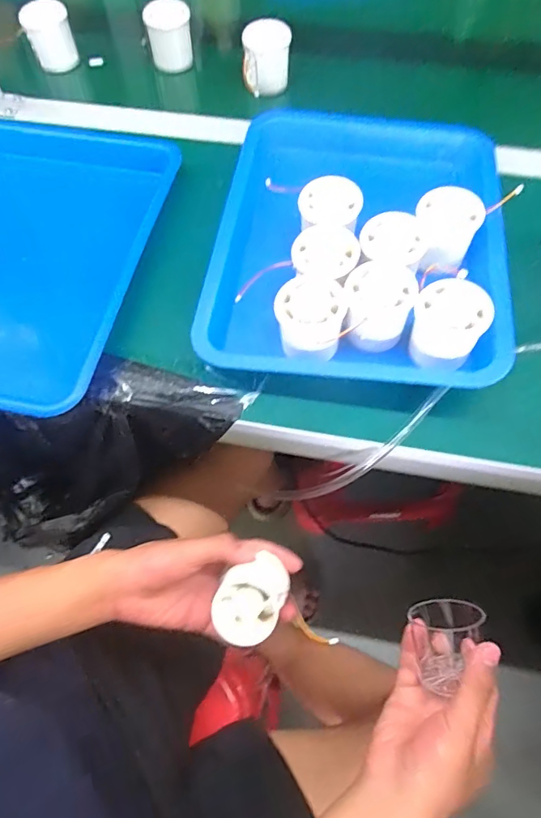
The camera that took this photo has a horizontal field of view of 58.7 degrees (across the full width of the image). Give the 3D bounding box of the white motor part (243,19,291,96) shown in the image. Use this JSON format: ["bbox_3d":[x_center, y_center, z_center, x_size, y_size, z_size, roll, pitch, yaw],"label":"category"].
[{"bbox_3d":[-0.005,-0.436,0.596,0.056,0.057,0.061,0,63,1],"label":"white motor part"}]

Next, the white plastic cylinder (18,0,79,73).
[{"bbox_3d":[-0.288,-0.488,0.628,0.060,0.065,0.052,-18,65,-8],"label":"white plastic cylinder"}]

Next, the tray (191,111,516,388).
[{"bbox_3d":[0.083,-0.177,0.460,0.277,0.054,0.336,6,64,3],"label":"tray"}]

